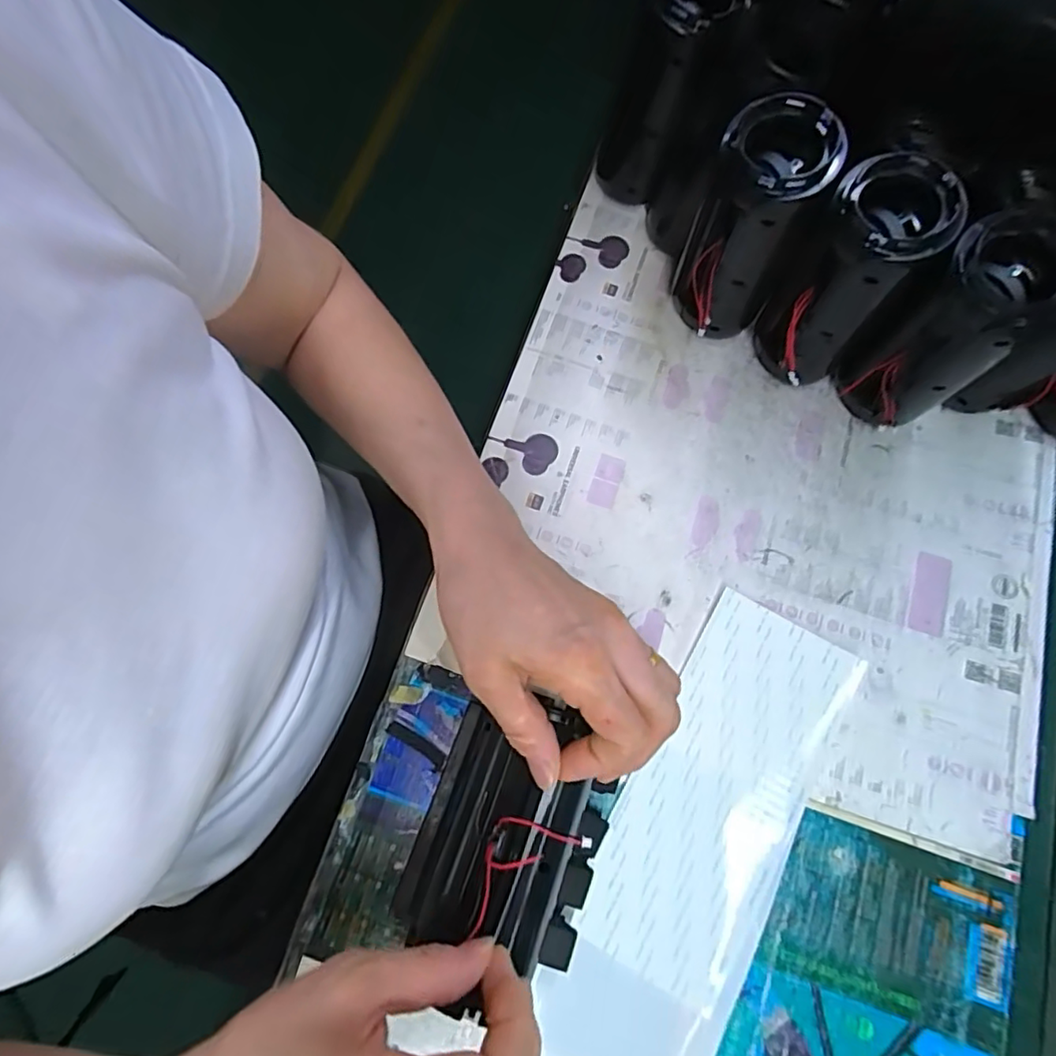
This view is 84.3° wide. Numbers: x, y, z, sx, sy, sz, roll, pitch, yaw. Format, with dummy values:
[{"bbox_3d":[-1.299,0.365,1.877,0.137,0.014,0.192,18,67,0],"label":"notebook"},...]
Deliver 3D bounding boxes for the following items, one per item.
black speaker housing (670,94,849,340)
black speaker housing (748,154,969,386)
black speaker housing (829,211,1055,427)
[{"bbox_3d":[0.131,-0.177,0.367,0.064,0.145,0.058,25,75,6],"label":"black speaker housing"},{"bbox_3d":[0.187,-0.144,0.360,0.061,0.146,0.060,40,77,9],"label":"black speaker housing"},{"bbox_3d":[0.245,-0.112,0.353,0.062,0.147,0.063,-33,78,-10],"label":"black speaker housing"}]

